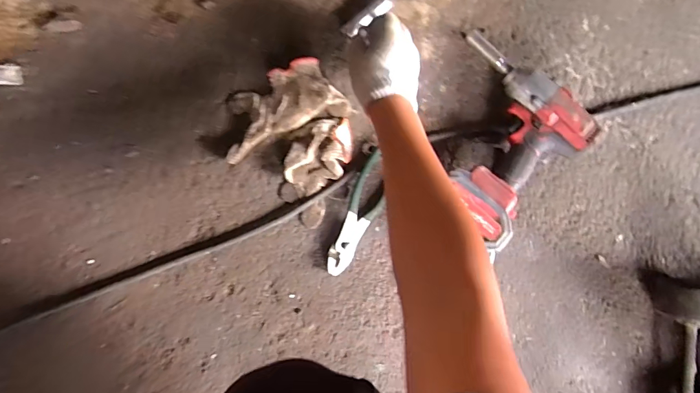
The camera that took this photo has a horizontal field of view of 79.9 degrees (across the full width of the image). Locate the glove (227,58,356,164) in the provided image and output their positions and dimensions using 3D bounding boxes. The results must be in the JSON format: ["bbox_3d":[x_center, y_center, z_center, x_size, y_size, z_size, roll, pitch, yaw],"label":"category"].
[{"bbox_3d":[-0.095,-0.127,0.580,0.178,0.021,0.094,-23,94,-9],"label":"glove"}]

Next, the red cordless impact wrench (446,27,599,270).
[{"bbox_3d":[0.191,-0.087,0.592,0.251,0.097,0.222,-45,96,-6],"label":"red cordless impact wrench"}]

